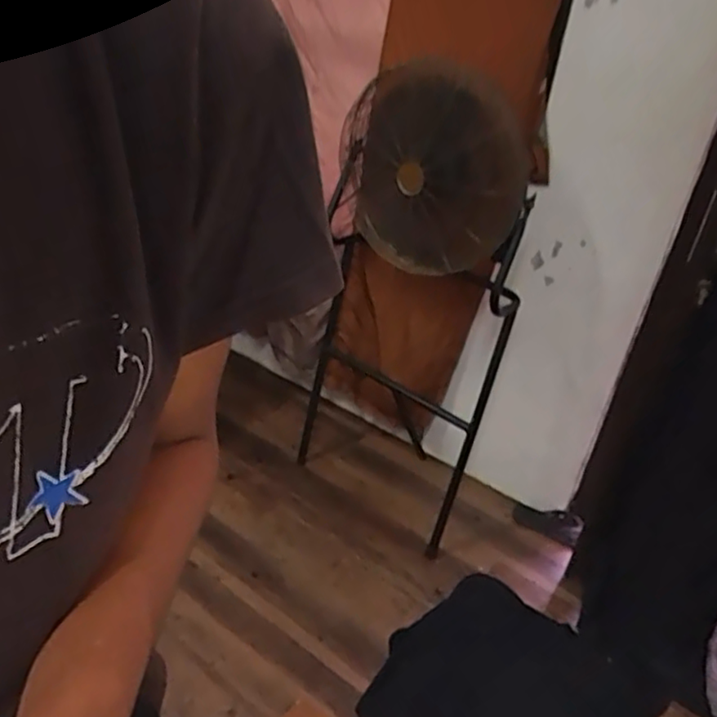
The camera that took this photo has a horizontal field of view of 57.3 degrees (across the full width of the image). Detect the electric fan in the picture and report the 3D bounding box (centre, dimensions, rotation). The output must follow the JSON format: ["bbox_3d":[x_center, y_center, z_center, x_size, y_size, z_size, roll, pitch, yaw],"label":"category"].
[{"bbox_3d":[0.166,-0.429,1.529,0.429,0.421,0.226,12,33,7],"label":"electric fan"}]

